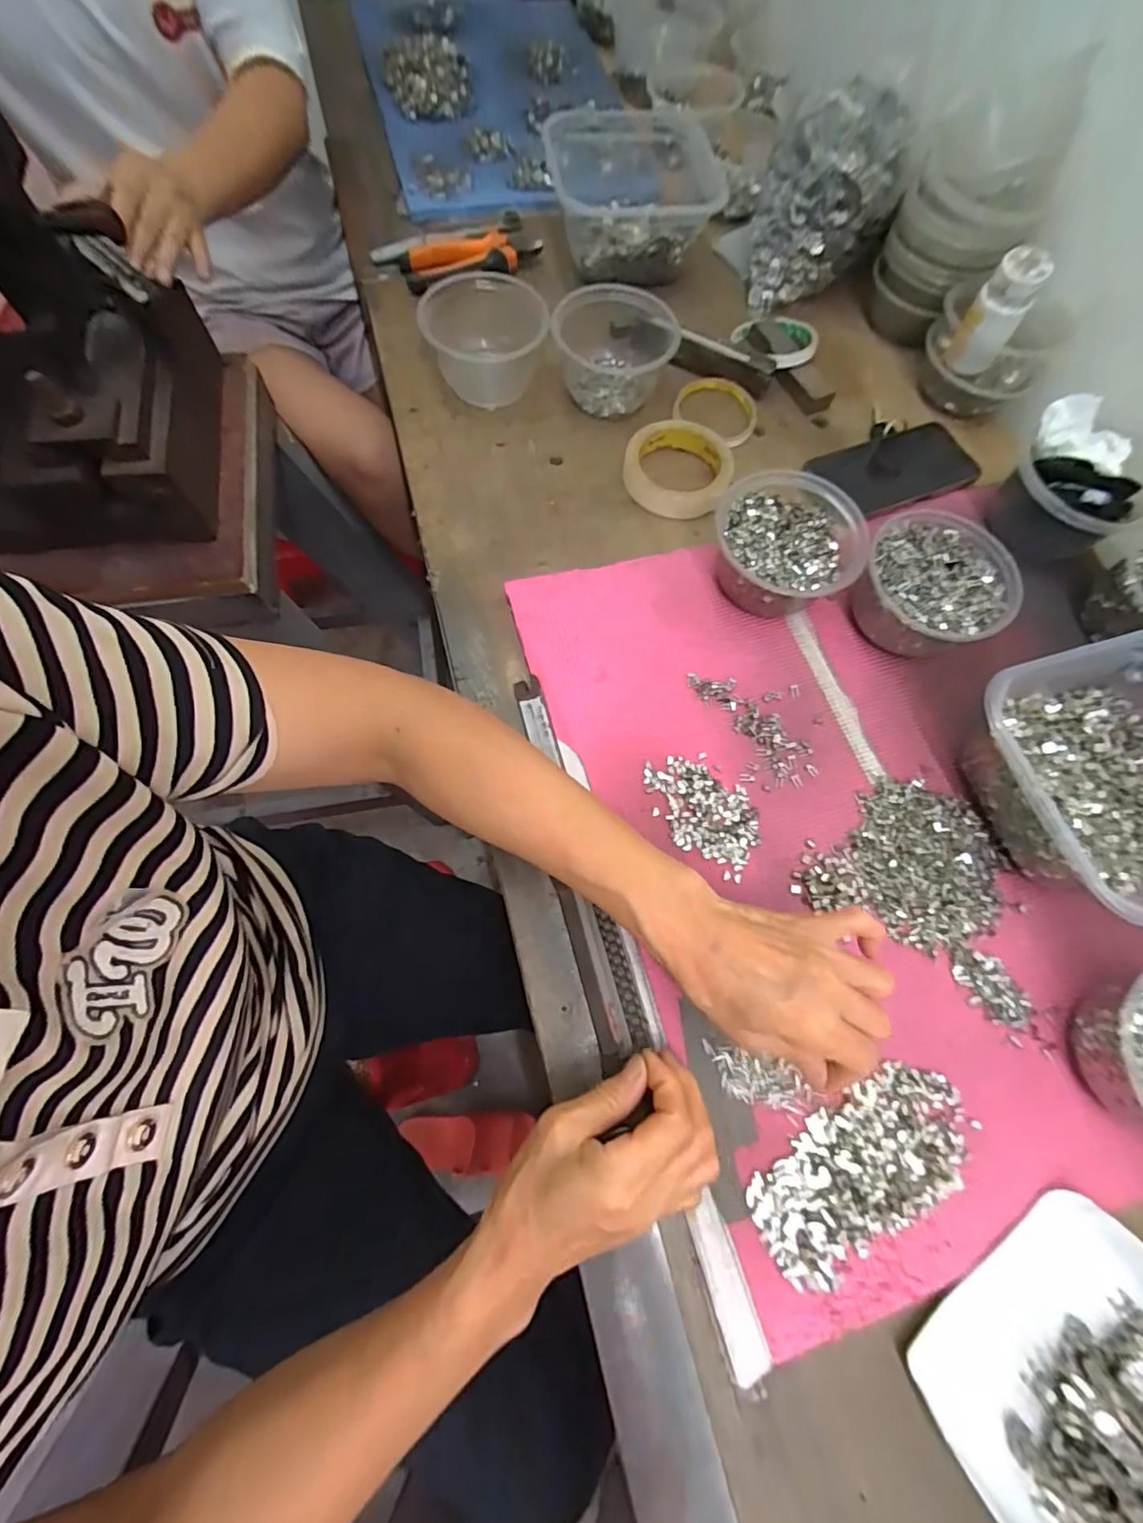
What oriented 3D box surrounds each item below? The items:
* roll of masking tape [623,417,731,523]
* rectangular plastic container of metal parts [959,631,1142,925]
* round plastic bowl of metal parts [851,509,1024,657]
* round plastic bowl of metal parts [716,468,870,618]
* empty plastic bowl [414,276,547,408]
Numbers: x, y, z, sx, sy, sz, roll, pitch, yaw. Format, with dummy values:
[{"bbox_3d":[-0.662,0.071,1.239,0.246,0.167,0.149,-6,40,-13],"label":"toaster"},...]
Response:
[{"bbox_3d":[0.101,-0.273,0.508,0.095,0.021,0.097,0,72,0],"label":"roll of masking tape"},{"bbox_3d":[0.377,0.010,0.378,0.166,0.068,0.169,-14,72,-8],"label":"rectangular plastic container of metal parts"},{"bbox_3d":[0.284,-0.137,0.437,0.113,0.059,0.107,1,71,-3],"label":"round plastic bowl of metal parts"},{"bbox_3d":[0.173,-0.173,0.451,0.112,0.063,0.120,1,71,-3],"label":"round plastic bowl of metal parts"},{"bbox_3d":[-0.084,-0.398,0.517,0.122,0.059,0.105,6,70,-2],"label":"empty plastic bowl"}]

